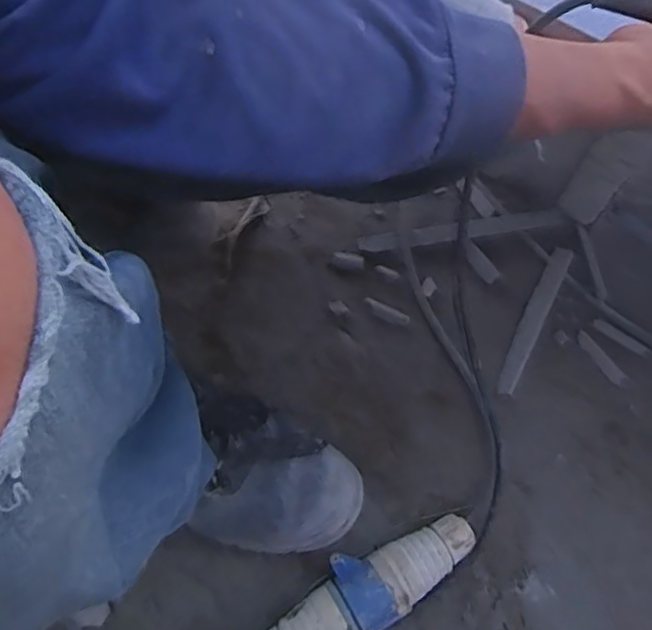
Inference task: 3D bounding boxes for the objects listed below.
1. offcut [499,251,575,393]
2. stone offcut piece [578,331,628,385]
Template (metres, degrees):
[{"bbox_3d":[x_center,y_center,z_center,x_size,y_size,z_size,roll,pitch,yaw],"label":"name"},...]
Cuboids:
[{"bbox_3d":[0.201,0.004,0.596,0.020,0.013,0.156,25,73,11],"label":"offcut"},{"bbox_3d":[0.263,0.041,0.592,0.013,0.004,0.059,-35,73,-10],"label":"stone offcut piece"}]

